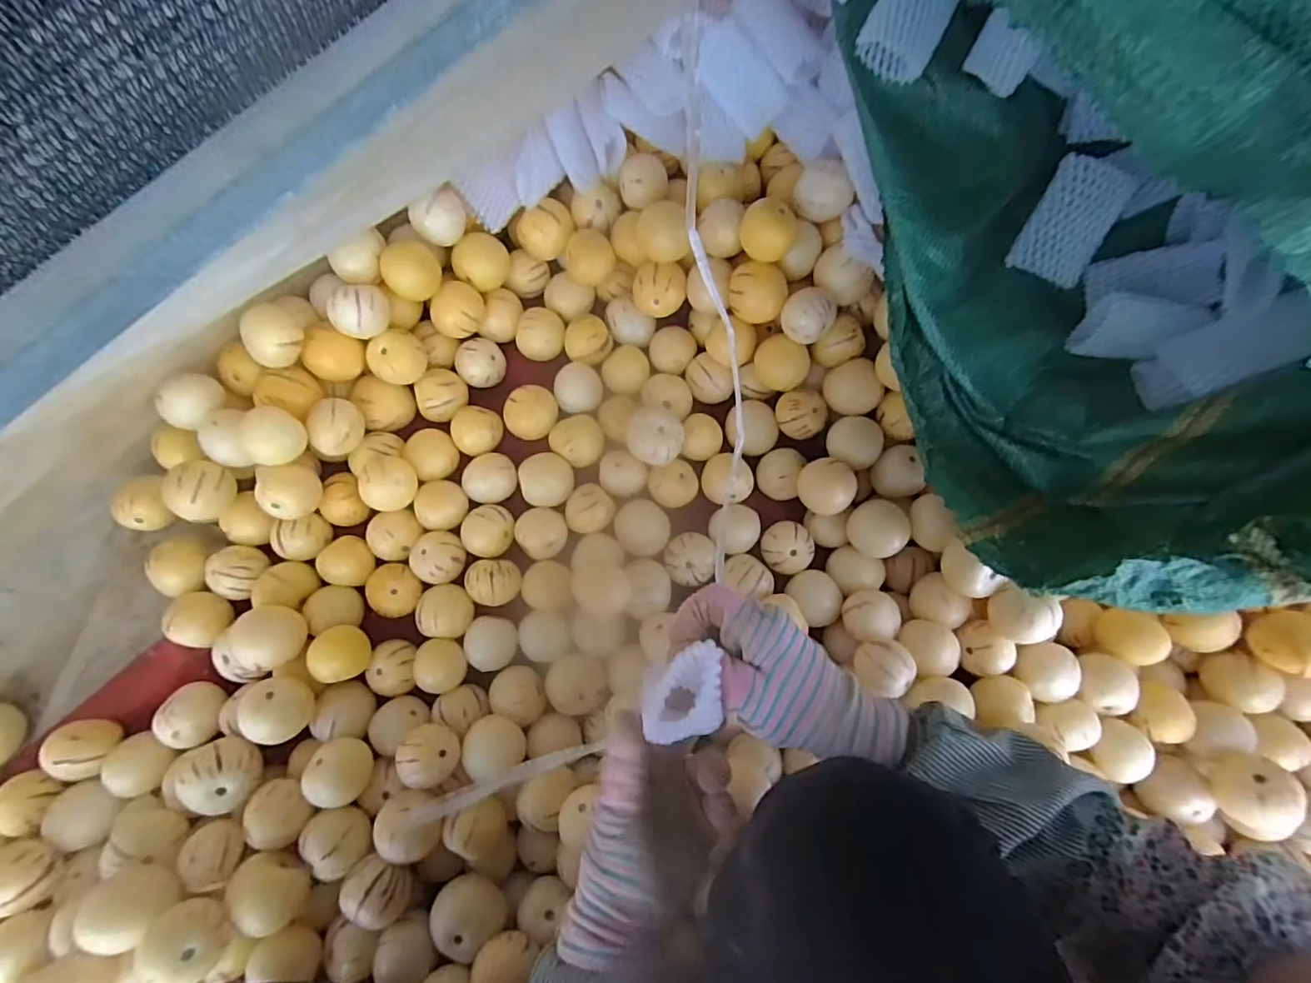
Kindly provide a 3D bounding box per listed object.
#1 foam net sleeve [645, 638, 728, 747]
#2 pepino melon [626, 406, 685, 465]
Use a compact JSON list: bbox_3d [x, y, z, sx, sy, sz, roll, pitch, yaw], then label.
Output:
[{"bbox_3d":[0.014,0.103,0.291,0.041,0.023,0.043,-7,82,-4],"label":"foam net sleeve"},{"bbox_3d":[0.003,-0.053,0.524,0.050,0.042,0.057,43,82,3],"label":"pepino melon"}]

